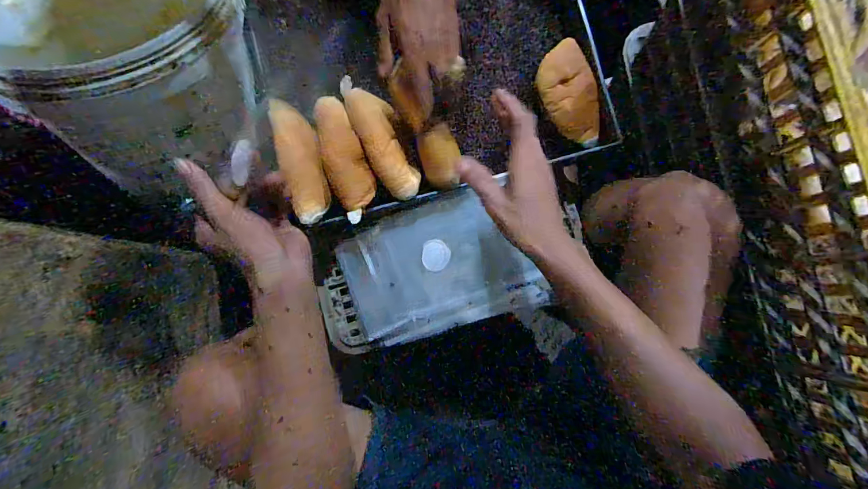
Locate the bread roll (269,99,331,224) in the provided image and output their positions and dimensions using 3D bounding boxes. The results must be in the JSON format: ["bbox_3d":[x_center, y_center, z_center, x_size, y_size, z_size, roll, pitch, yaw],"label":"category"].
[{"bbox_3d":[-0.173,-0.111,0.525,0.047,0.035,0.163,-17,85,-1],"label":"bread roll"}]

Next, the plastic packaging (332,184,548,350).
[{"bbox_3d":[0.004,0.031,0.554,0.247,0.034,0.176,-19,85,-1],"label":"plastic packaging"}]

